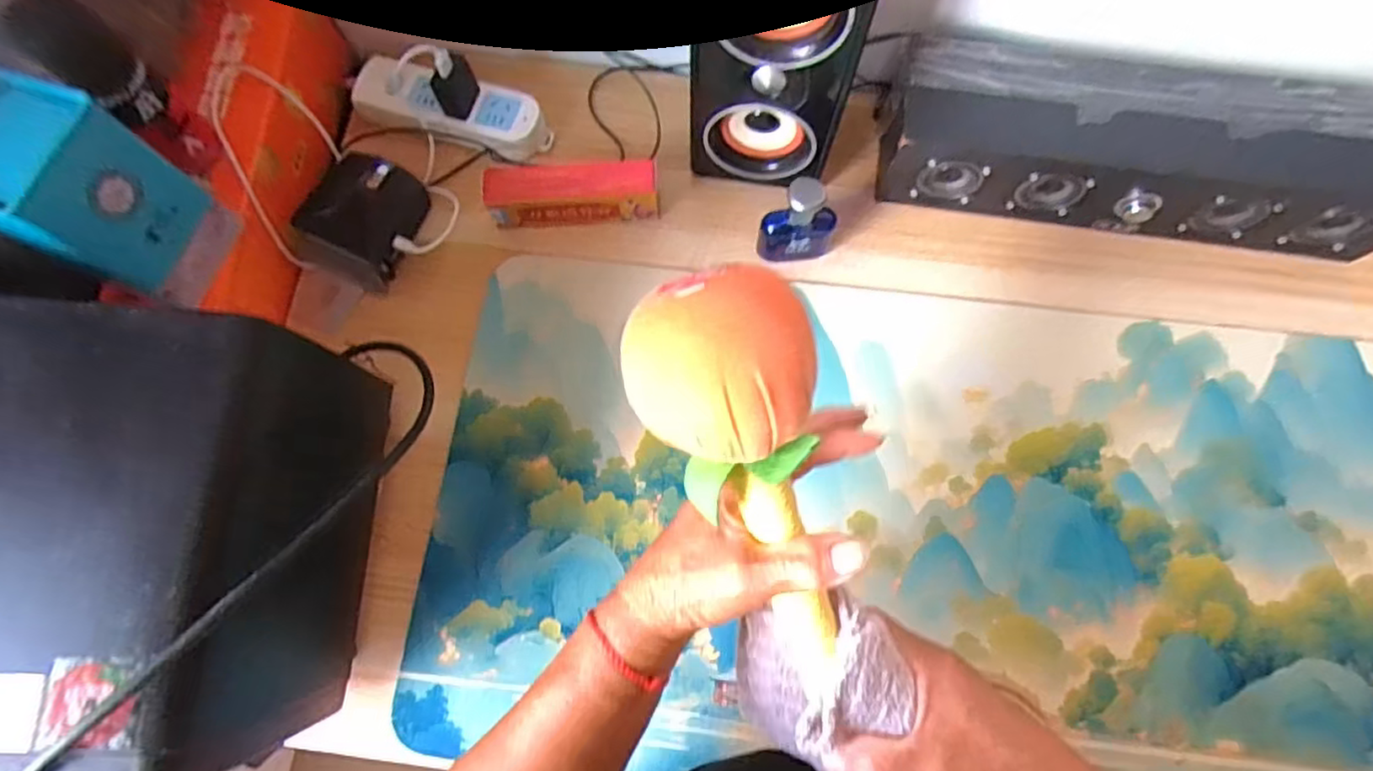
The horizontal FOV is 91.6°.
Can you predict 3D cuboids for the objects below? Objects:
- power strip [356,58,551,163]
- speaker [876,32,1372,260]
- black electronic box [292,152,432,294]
[{"bbox_3d":[-0.207,-0.244,0.590,0.170,0.031,0.064,17,74,6],"label":"power strip"},{"bbox_3d":[0.371,-0.193,0.545,0.402,0.089,0.117,10,74,4],"label":"speaker"},{"bbox_3d":[-0.268,-0.141,0.553,0.081,0.033,0.099,25,75,8],"label":"black electronic box"}]

